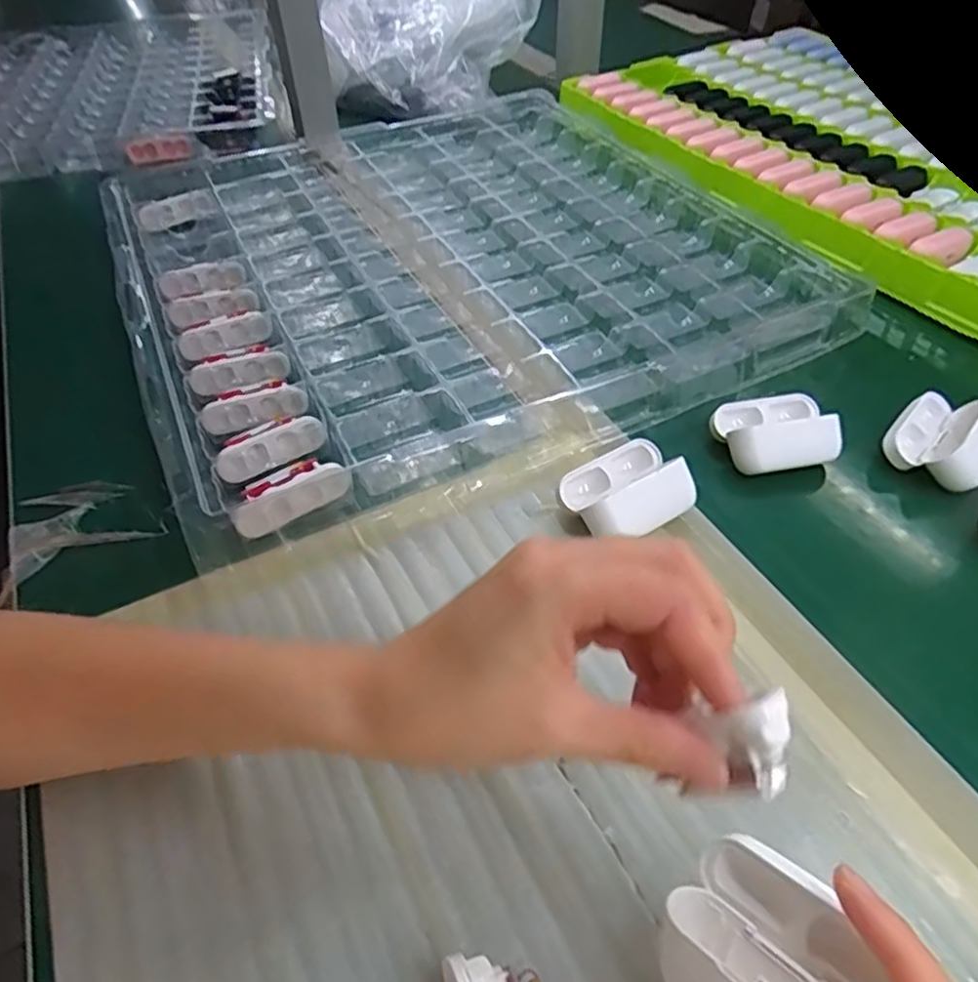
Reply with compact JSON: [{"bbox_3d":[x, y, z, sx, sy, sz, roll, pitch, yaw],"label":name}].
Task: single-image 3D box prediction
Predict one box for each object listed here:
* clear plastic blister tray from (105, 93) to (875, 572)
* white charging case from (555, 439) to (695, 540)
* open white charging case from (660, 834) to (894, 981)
[{"bbox_3d":[-0.048,-0.200,0.534,0.440,0.031,0.478,-22,52,-17],"label":"clear plastic blister tray"},{"bbox_3d":[0.074,-0.001,0.357,0.064,0.027,0.049,-23,52,-18],"label":"white charging case"},{"bbox_3d":[0.087,0.143,0.199,0.050,0.032,0.065,-49,45,-7],"label":"open white charging case"}]

